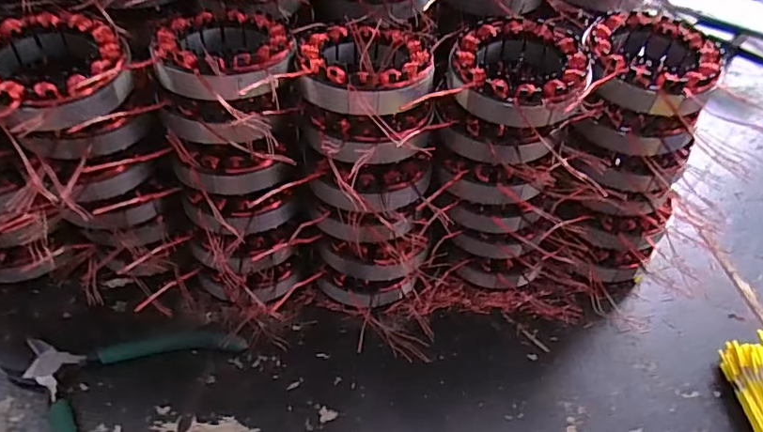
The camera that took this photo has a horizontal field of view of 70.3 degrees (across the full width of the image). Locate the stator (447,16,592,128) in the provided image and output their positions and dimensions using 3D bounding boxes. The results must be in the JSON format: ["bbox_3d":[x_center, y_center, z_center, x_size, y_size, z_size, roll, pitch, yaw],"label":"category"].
[{"bbox_3d":[0.088,-0.093,0.349,0.085,0.028,0.091,23,49,15],"label":"stator"}]

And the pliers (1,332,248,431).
[{"bbox_3d":[-0.183,0.114,0.360,0.132,0.010,0.134,17,48,10],"label":"pliers"}]

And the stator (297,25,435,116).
[{"bbox_3d":[-0.009,-0.094,0.344,0.082,0.028,0.087,3,47,-4],"label":"stator"}]

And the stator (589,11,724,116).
[{"bbox_3d":[0.178,-0.103,0.359,0.080,0.030,0.080,25,49,16],"label":"stator"}]

